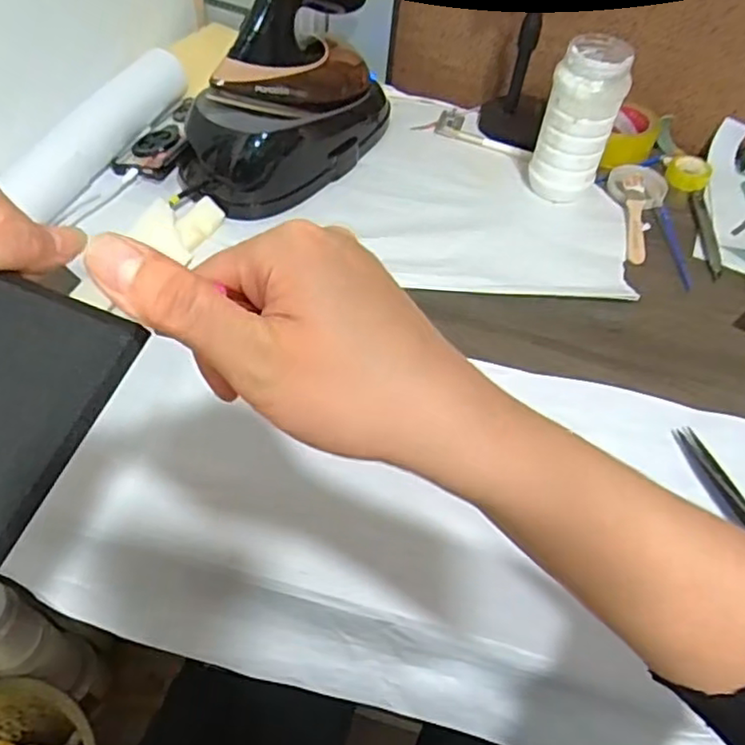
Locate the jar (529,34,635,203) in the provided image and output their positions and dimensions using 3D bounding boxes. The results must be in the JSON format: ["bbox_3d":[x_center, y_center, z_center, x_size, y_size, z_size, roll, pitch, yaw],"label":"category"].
[{"bbox_3d":[0.232,-0.280,0.728,0.079,0.166,0.077,17,53,9],"label":"jar"}]

